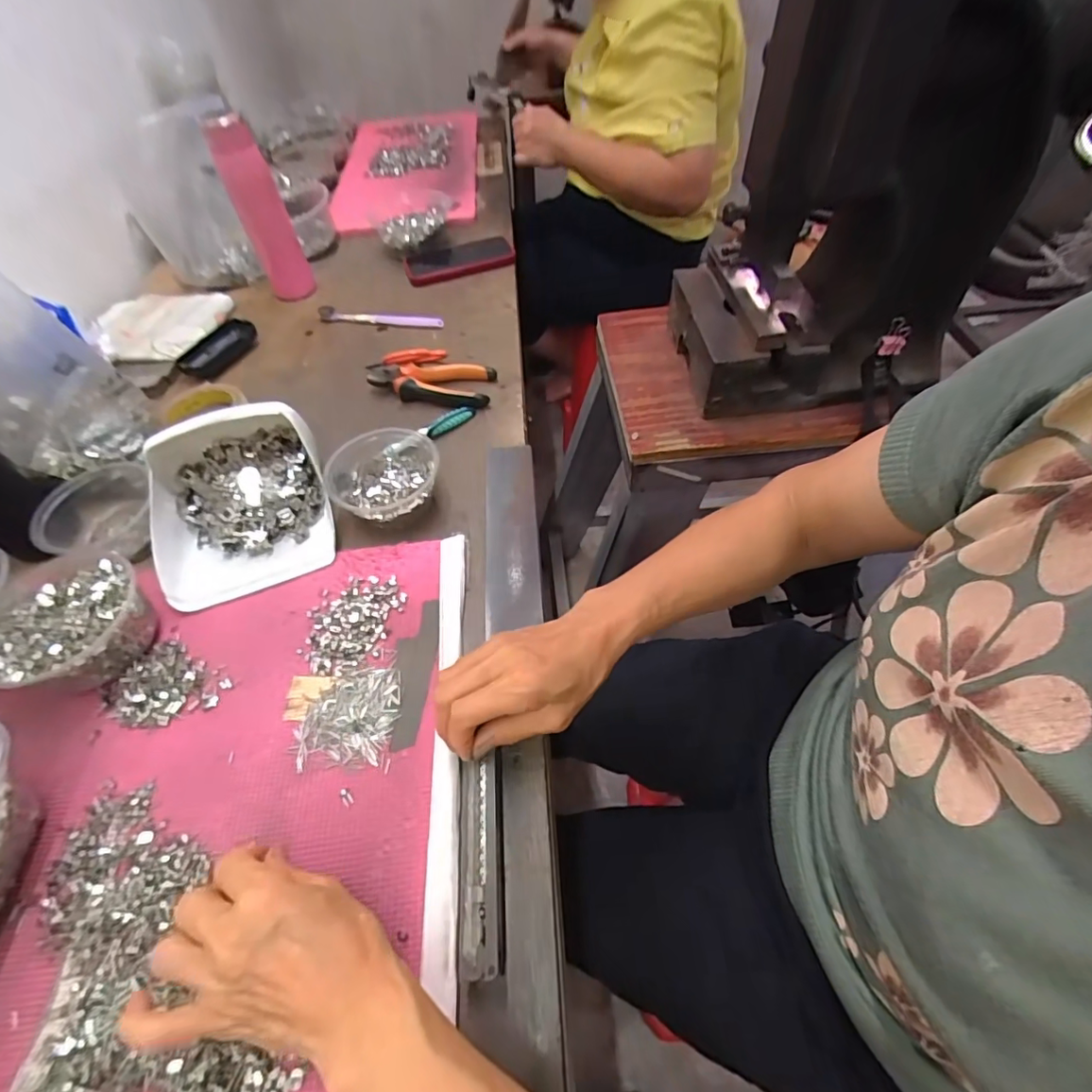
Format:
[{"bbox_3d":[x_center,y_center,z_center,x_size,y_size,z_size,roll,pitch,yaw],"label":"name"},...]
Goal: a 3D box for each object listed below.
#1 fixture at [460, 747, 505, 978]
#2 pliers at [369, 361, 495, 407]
[{"bbox_3d":[-0.040,0.193,0.327,0.025,0.012,0.116,-4,53,-1],"label":"fixture"},{"bbox_3d":[-0.141,-0.198,0.637,0.150,0.024,0.070,7,55,10],"label":"pliers"}]

